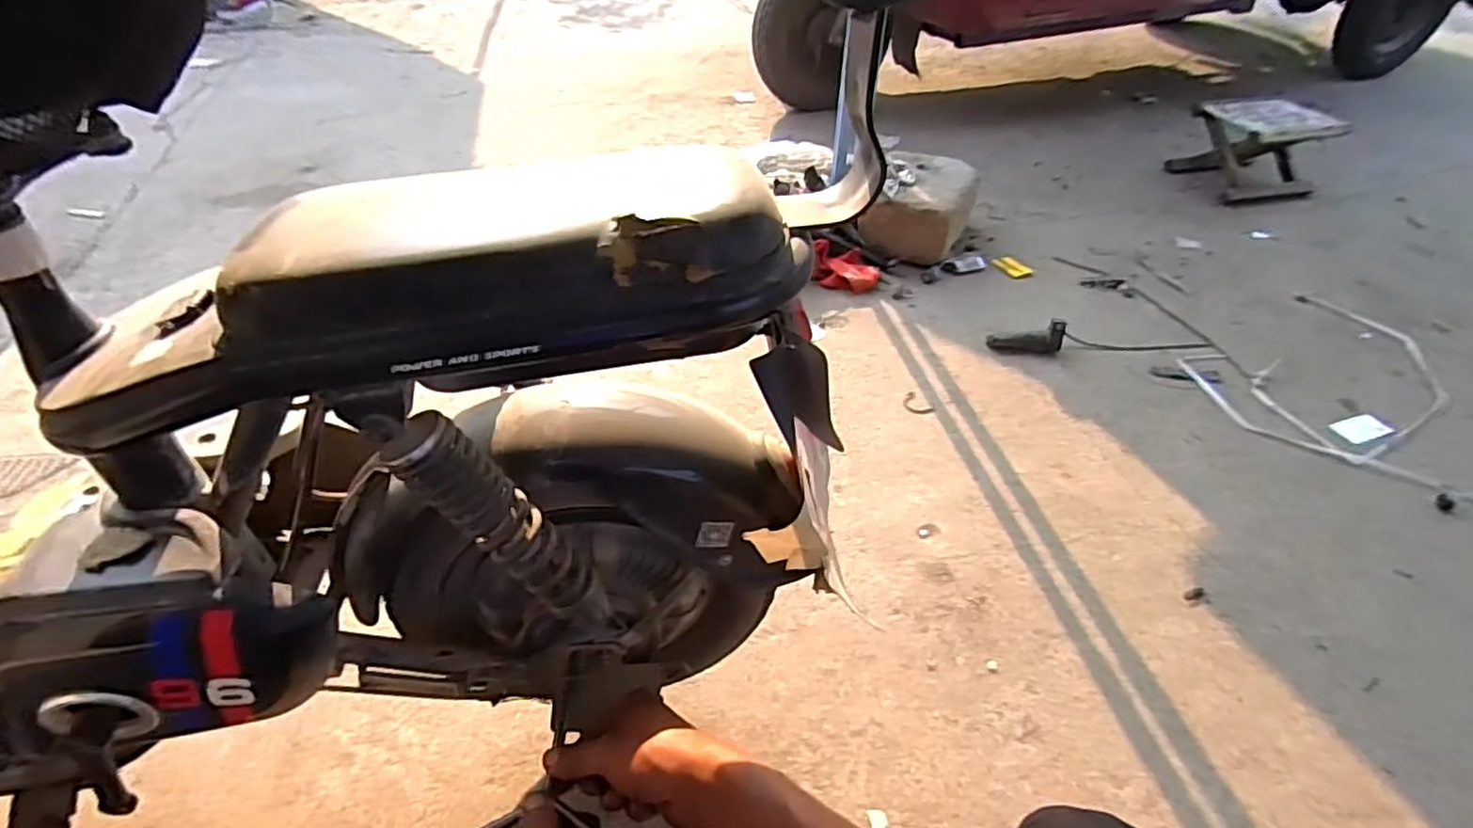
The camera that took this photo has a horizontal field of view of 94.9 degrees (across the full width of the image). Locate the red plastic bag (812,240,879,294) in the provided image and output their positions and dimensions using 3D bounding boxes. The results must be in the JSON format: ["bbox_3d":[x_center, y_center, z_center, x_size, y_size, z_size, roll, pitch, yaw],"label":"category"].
[{"bbox_3d":[0.231,-0.315,1.459,0.151,0.097,0.083,19,48,19],"label":"red plastic bag"}]

